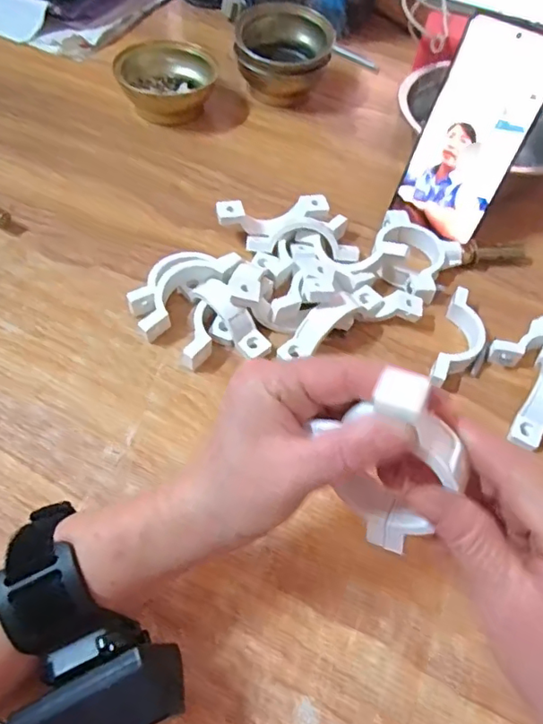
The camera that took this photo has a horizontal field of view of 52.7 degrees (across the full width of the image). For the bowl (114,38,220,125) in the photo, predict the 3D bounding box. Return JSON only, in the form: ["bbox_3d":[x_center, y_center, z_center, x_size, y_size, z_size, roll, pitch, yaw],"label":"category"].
[{"bbox_3d":[-0.101,-0.267,0.535,0.088,0.052,0.081,3,55,-4],"label":"bowl"}]

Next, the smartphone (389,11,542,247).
[{"bbox_3d":[0.155,-0.176,0.426,0.075,0.153,0.008,29,34,14],"label":"smartphone"}]

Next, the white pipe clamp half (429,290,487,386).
[{"bbox_3d":[0.134,-0.012,0.391,0.028,0.020,0.090,21,55,9],"label":"white pipe clamp half"}]

